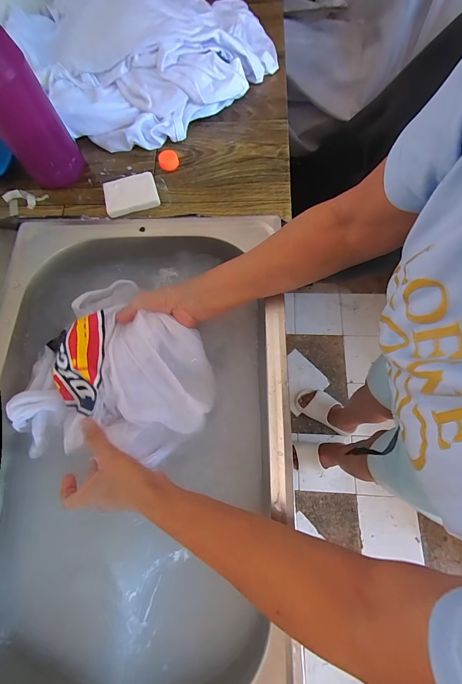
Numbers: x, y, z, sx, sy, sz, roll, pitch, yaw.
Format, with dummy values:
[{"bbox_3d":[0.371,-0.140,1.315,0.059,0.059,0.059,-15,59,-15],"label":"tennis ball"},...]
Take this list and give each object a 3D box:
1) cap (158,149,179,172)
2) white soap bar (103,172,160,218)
[{"bbox_3d":[-0.102,-0.297,0.487,0.032,0.016,0.028,-17,72,-4],"label":"cap"},{"bbox_3d":[-0.155,-0.228,0.461,0.080,0.018,0.058,-16,72,-3],"label":"white soap bar"}]

